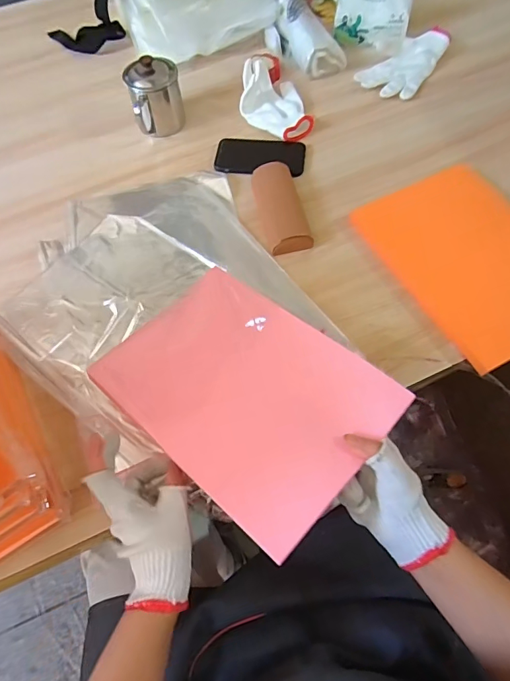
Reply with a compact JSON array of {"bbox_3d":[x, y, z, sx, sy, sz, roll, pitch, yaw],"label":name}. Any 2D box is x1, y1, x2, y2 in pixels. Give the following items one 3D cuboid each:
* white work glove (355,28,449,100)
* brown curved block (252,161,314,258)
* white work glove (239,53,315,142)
[{"bbox_3d":[0.318,-0.562,0.850,0.243,0.020,0.112,-41,68,-16],"label":"white work glove"},{"bbox_3d":[0.039,-0.205,0.646,0.064,0.025,0.168,-13,63,-4],"label":"brown curved block"},{"bbox_3d":[0.025,-0.464,0.783,0.116,0.044,0.252,-13,63,-3],"label":"white work glove"}]

